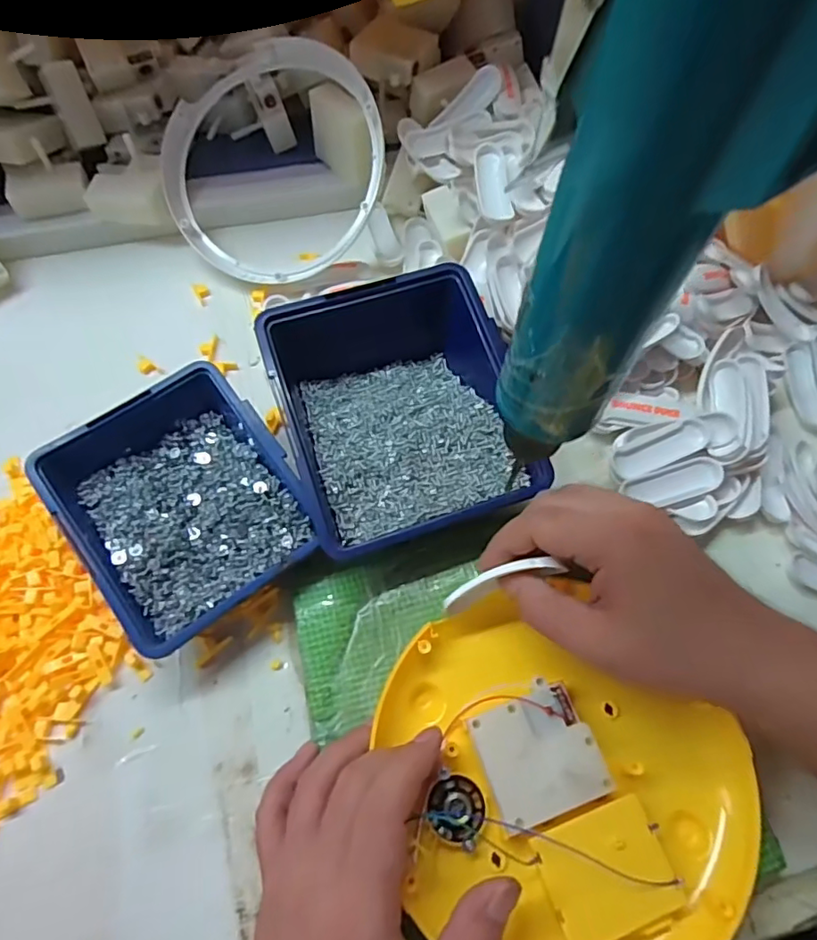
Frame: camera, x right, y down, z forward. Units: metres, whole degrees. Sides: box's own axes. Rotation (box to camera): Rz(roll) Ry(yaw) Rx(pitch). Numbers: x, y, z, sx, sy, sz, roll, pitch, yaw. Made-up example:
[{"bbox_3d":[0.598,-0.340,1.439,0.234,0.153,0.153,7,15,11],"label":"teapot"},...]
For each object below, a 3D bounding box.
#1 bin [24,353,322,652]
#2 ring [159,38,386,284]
[{"bbox_3d":[-0.132,0.022,0.338,0.120,0.061,0.136,-33,70,-15],"label":"bin"},{"bbox_3d":[-0.109,-0.253,0.457,0.179,0.017,0.203,-17,86,-2],"label":"ring"}]

